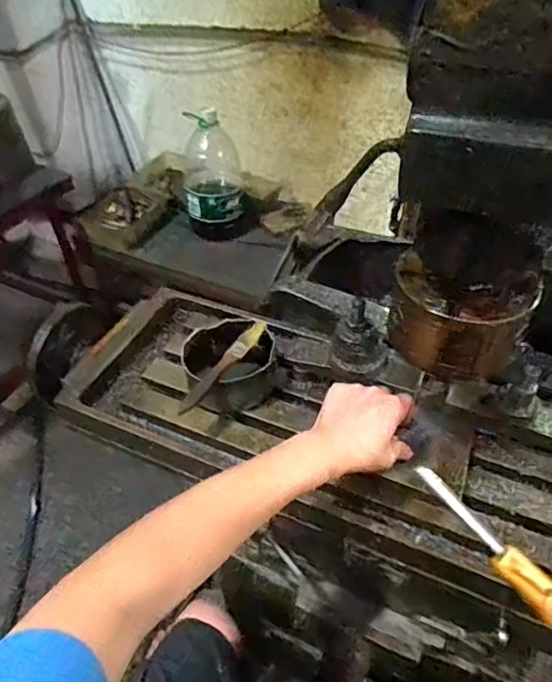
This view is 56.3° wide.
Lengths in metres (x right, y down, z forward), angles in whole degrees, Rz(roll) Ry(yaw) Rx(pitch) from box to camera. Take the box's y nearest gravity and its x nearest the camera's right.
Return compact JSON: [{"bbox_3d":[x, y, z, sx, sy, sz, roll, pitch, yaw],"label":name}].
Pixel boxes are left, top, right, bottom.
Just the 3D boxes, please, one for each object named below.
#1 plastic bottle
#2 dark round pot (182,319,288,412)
[{"bbox_3d":[-0.184,-0.477,1.506,0.170,0.329,0.141,-6,46,-6],"label":"plastic bottle"},{"bbox_3d":[-0.053,0.025,0.614,0.111,0.058,0.106,-26,51,-23],"label":"dark round pot"}]

